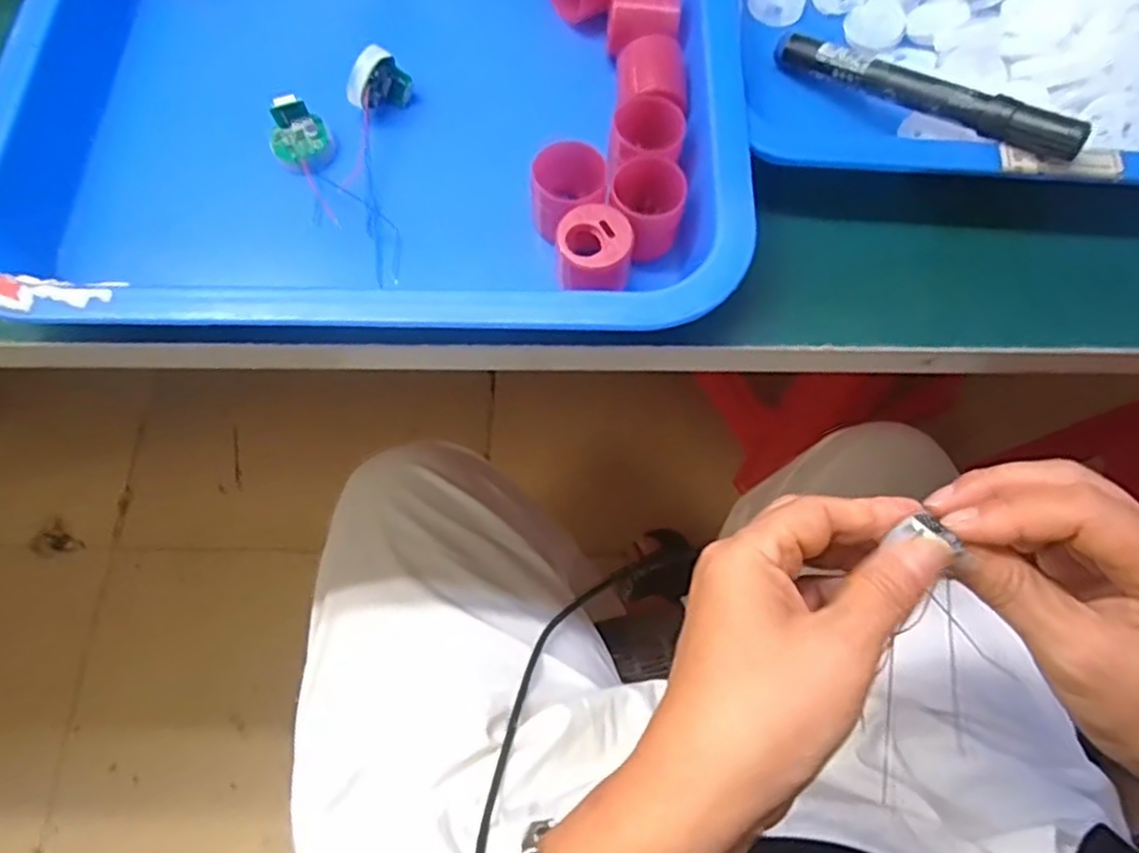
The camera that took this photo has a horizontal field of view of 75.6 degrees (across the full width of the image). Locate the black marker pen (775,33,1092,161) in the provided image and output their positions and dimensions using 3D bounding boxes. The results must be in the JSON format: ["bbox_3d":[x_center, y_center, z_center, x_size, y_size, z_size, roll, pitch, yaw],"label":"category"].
[{"bbox_3d":[0.143,-0.138,0.303,0.128,0.014,0.011,36,72,27],"label":"black marker pen"}]

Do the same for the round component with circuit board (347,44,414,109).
[{"bbox_3d":[-0.084,-0.148,0.314,0.015,0.025,0.028,42,74,14],"label":"round component with circuit board"}]

